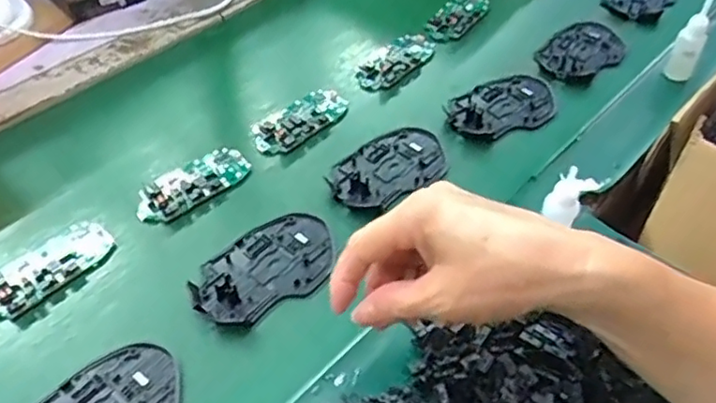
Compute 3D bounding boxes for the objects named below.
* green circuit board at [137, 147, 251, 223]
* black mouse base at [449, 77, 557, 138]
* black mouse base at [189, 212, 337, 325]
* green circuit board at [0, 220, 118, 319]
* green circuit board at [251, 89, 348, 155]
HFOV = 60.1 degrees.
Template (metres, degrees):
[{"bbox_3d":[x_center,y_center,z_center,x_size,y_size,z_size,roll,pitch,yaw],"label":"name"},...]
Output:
[{"bbox_3d":[-0.141,-0.017,0.525,0.099,0.007,0.054,-30,53,-25],"label":"green circuit board"},{"bbox_3d":[0.136,-0.091,0.587,0.106,0.010,0.073,-15,48,-14],"label":"black mouse base"},{"bbox_3d":[-0.068,0.046,0.458,0.111,0.011,0.073,-35,55,-29],"label":"black mouse base"},{"bbox_3d":[-0.234,0.049,0.464,0.048,0.009,0.099,33,55,28],"label":"green circuit board"},{"bbox_3d":[-0.054,-0.080,0.580,0.100,0.009,0.055,-34,55,-28],"label":"green circuit board"}]

